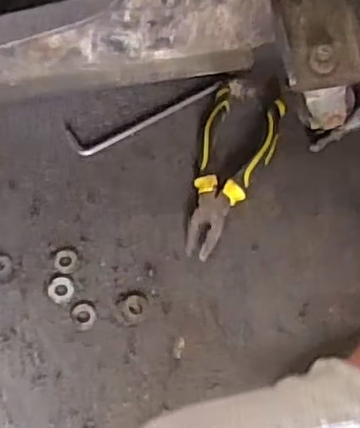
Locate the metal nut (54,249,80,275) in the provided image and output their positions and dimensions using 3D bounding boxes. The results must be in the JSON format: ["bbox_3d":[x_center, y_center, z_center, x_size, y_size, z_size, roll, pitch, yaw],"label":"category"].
[{"bbox_3d":[-0.108,0.045,0.644,0.023,0.004,0.025,0,61,-1],"label":"metal nut"}]

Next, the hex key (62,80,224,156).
[{"bbox_3d":[-0.038,-0.111,0.718,0.169,0.016,0.043,-22,64,-12],"label":"hex key"}]

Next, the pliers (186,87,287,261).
[{"bbox_3d":[0.051,-0.040,0.679,0.073,0.029,0.192,14,62,7],"label":"pliers"}]

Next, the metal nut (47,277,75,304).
[{"bbox_3d":[-0.110,0.069,0.629,0.024,0.004,0.025,0,61,-1],"label":"metal nut"}]

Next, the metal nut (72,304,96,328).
[{"bbox_3d":[-0.088,0.092,0.619,0.022,0.004,0.024,0,61,-1],"label":"metal nut"}]

